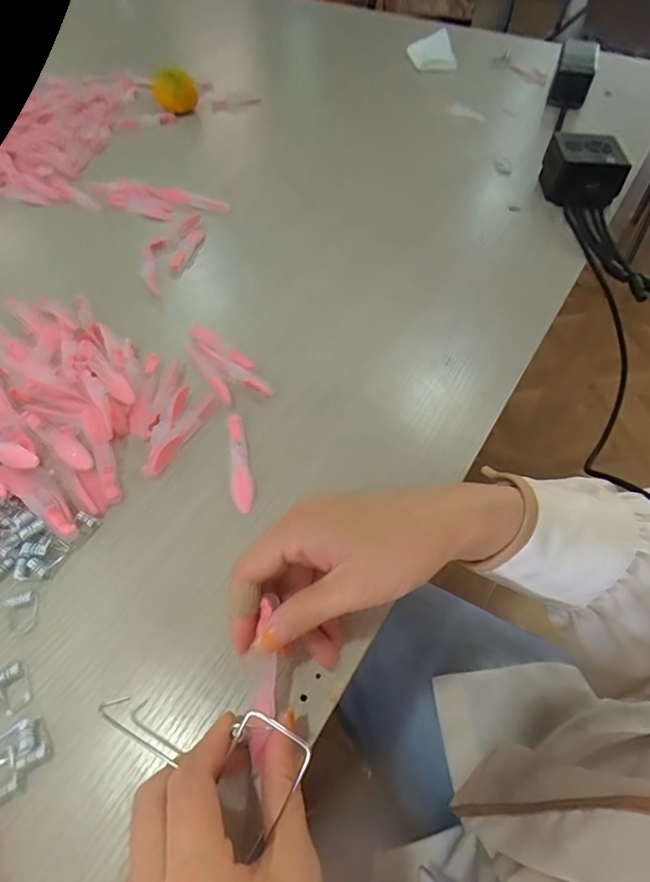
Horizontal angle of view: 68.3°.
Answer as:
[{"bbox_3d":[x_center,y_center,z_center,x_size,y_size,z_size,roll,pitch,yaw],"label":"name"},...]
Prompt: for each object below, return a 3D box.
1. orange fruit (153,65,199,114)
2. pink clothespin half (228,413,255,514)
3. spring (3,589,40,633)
[{"bbox_3d":[-0.220,-0.516,0.704,0.060,0.045,0.047,-12,56,-12],"label":"orange fruit"},{"bbox_3d":[-0.060,0.013,0.342,0.015,0.006,0.081,-6,55,-6],"label":"pink clothespin half"},{"bbox_3d":[-0.176,0.100,0.279,0.018,0.004,0.023,-19,57,-14],"label":"spring"}]

